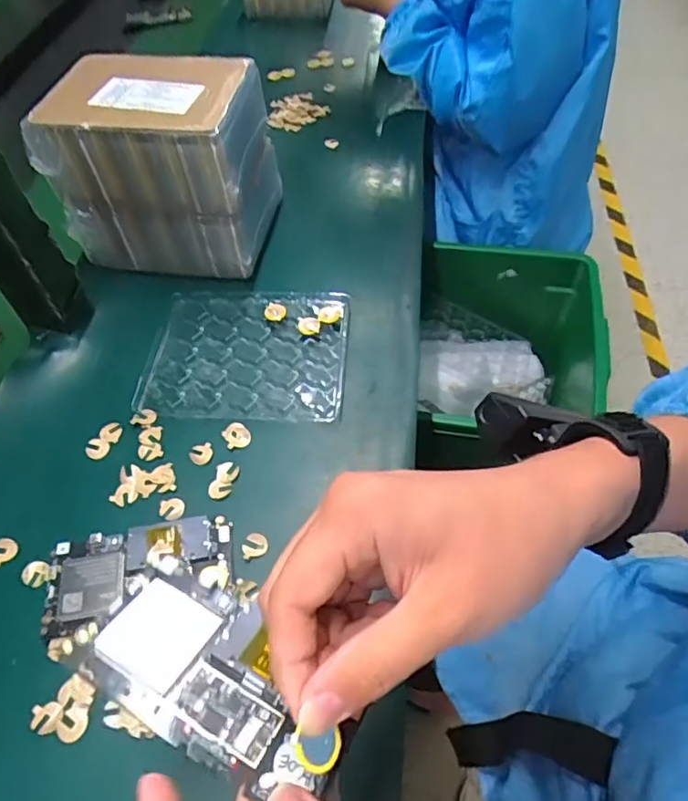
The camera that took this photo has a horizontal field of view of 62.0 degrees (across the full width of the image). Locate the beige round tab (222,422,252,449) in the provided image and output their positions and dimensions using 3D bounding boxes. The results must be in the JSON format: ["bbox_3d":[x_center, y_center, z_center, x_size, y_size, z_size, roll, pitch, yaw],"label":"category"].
[{"bbox_3d":[-0.086,0.028,0.460,0.021,0.004,0.022,-3,53,4],"label":"beige round tab"}]

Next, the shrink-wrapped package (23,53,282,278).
[{"bbox_3d":[-0.169,-0.219,0.550,0.177,0.161,0.120,2,53,8],"label":"shrink-wrapped package"}]

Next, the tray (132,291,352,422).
[{"bbox_3d":[-0.086,-0.045,0.513,0.174,0.018,0.144,1,53,7],"label":"tray"}]

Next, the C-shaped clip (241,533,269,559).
[{"bbox_3d":[-0.064,0.103,0.407,0.019,0.004,0.017,-27,56,-16],"label":"C-shaped clip"}]

